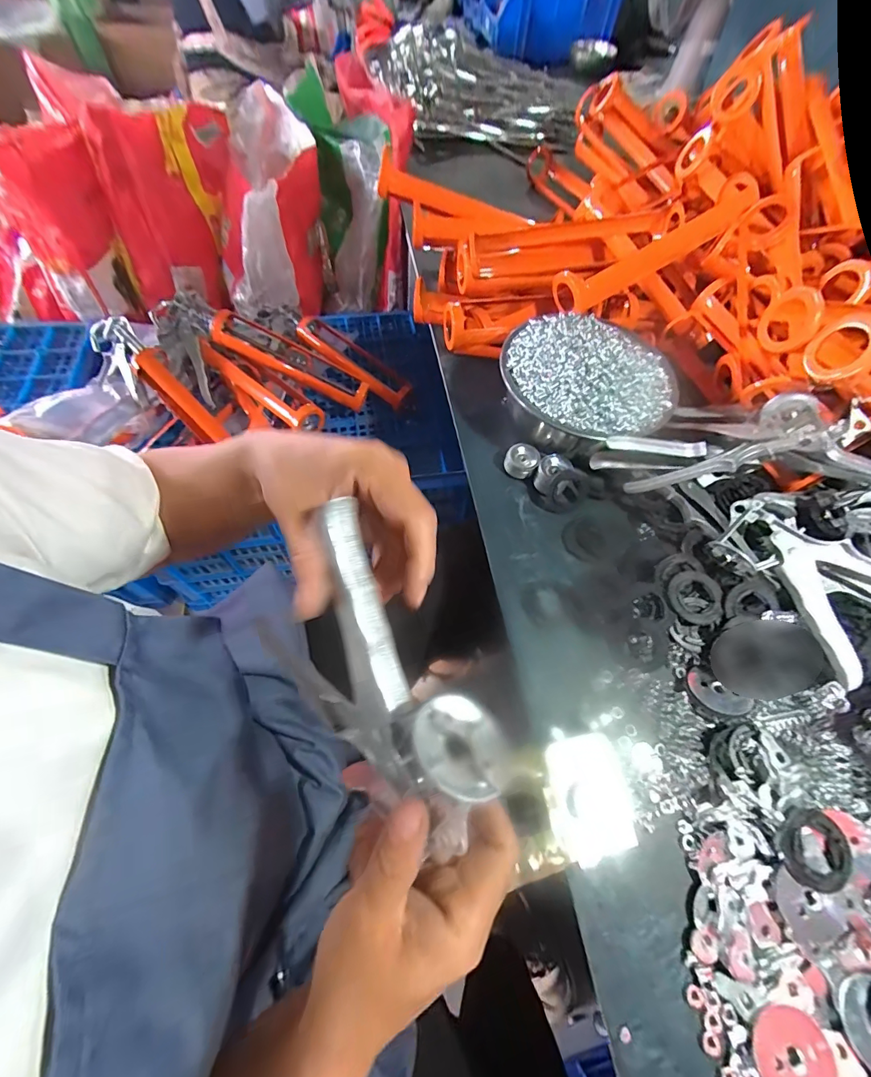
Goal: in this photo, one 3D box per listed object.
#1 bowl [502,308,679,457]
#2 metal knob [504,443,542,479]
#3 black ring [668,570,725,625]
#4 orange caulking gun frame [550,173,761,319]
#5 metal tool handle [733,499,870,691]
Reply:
[{"bbox_3d":[0.165,-0.167,0.458,0.174,0.078,0.172,2,61,-3],"label":"bowl"},{"bbox_3d":[0.094,-0.083,0.455,0.036,0.028,0.033,-1,63,2],"label":"metal knob"},{"bbox_3d":[0.234,0.052,0.375,0.046,0.011,0.049,2,61,-3],"label":"black ring"},{"bbox_3d":[0.254,-0.338,0.486,0.259,0.047,0.051,-30,65,2],"label":"orange caulking gun frame"},{"bbox_3d":[0.350,0.028,0.365,0.107,0.041,0.167,-17,62,-4],"label":"metal tool handle"}]

